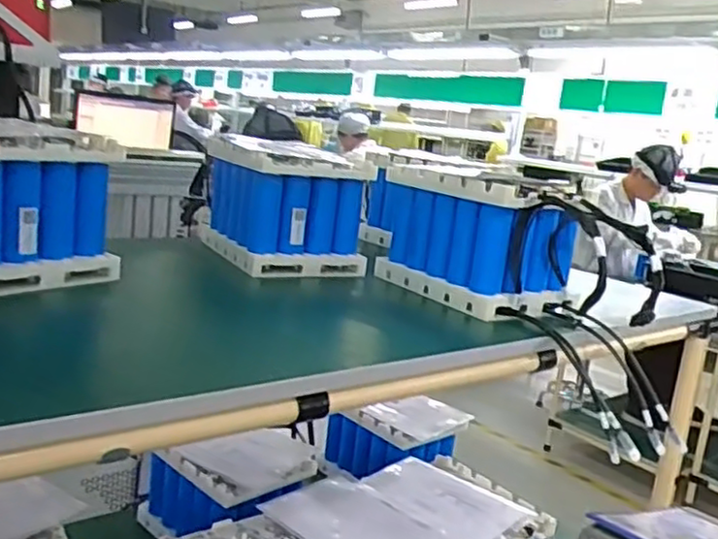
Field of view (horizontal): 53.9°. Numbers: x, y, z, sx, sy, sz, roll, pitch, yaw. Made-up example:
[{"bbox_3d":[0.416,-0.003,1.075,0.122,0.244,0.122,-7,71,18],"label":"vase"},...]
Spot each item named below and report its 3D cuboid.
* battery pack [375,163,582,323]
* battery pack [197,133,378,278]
[{"bbox_3d":[0.173,-0.045,0.970,0.164,0.164,0.247,-2,14,-35],"label":"battery pack"},{"bbox_3d":[-0.114,-0.095,1.061,0.180,0.164,0.213,-2,14,-35],"label":"battery pack"}]

